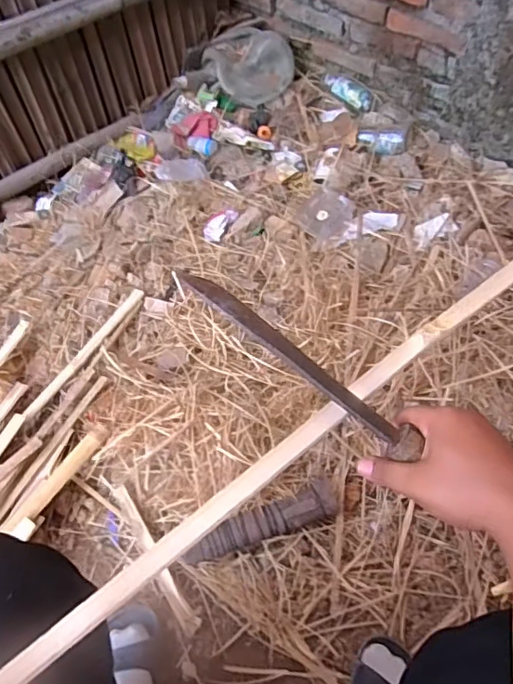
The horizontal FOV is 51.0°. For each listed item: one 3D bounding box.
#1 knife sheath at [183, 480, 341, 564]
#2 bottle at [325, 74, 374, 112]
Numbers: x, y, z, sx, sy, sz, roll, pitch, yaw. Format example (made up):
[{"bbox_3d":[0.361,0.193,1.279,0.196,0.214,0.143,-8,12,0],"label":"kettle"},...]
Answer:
[{"bbox_3d":[0.011,0.271,0.800,0.237,0.035,0.051,-20,56,-10],"label":"knife sheath"},{"bbox_3d":[0.238,-0.643,1.390,0.148,0.049,0.044,37,65,25],"label":"bottle"}]

